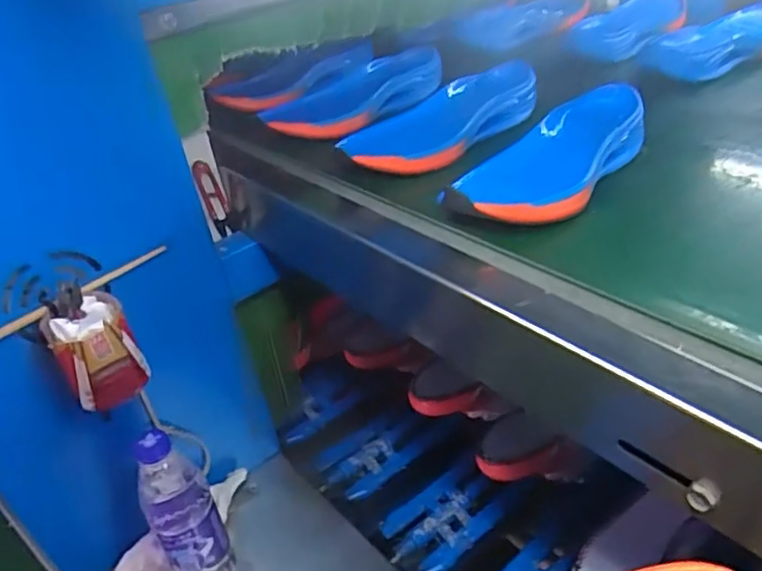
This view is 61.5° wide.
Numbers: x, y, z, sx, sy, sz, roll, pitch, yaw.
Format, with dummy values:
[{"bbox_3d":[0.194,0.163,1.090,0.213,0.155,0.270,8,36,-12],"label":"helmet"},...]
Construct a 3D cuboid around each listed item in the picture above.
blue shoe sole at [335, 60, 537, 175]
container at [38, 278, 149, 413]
[{"bbox_3d":[0.064,-0.169,0.641,0.232,0.045,0.103,-21,36,-24],"label":"blue shoe sole"},{"bbox_3d":[-0.257,0.057,0.572,0.065,0.088,0.068,-27,39,-31],"label":"container"}]

